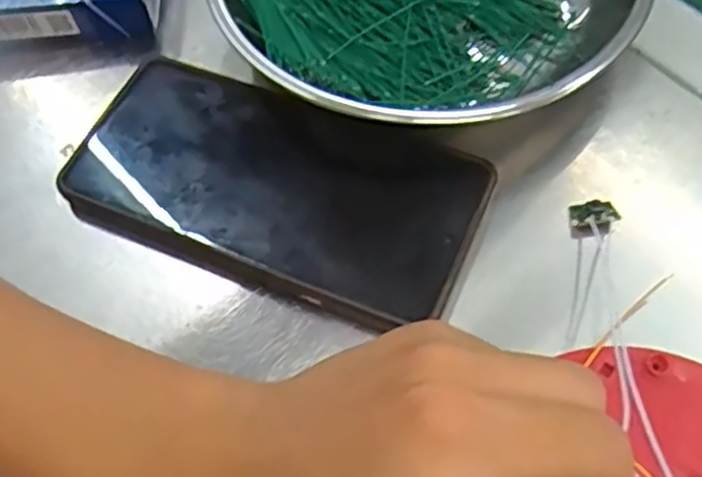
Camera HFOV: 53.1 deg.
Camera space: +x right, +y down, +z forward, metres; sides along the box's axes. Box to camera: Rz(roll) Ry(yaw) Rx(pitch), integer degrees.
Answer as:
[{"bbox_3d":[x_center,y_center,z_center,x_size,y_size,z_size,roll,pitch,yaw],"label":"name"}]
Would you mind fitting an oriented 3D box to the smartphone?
[{"bbox_3d":[-0.030,-0.022,0.281,0.160,0.014,0.081,20,65,13],"label":"smartphone"}]

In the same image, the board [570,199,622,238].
[{"bbox_3d":[0.094,-0.008,0.272,0.018,0.004,0.014,-14,68,15],"label":"board"}]

